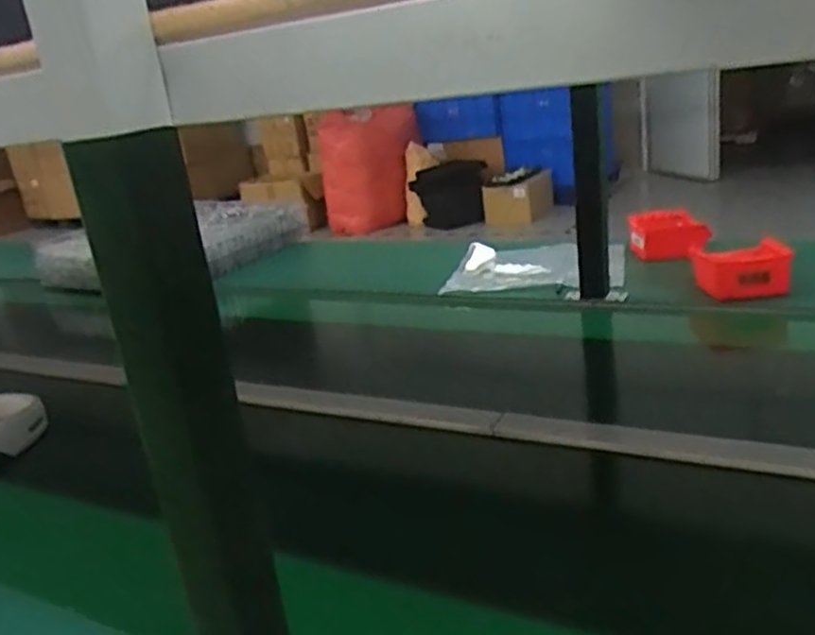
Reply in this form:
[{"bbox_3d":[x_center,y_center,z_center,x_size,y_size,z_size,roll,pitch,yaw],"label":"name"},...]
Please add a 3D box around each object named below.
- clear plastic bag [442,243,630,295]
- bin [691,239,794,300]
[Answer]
[{"bbox_3d":[0.244,-0.105,1.362,0.316,0.043,0.269,-1,21,18],"label":"clear plastic bag"},{"bbox_3d":[0.520,-0.066,1.125,0.136,0.078,0.101,-5,20,9],"label":"bin"}]

